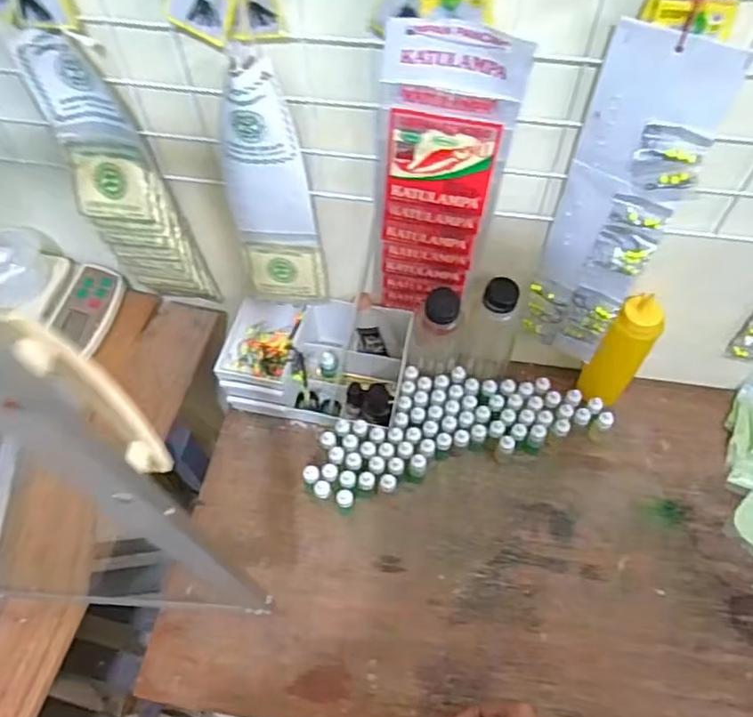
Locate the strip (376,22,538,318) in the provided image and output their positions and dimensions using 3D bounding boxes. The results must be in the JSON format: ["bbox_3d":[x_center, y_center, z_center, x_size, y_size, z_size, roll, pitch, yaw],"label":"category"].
[{"bbox_3d":[0.061,-0.156,0.612,0.123,0.354,0.024,6,58,5],"label":"strip"}]

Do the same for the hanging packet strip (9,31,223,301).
[{"bbox_3d":[-0.274,-0.180,0.665,0.093,0.331,0.053,8,59,6],"label":"hanging packet strip"}]

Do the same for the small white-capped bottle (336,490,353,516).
[{"bbox_3d":[-0.038,0.182,0.754,0.020,0.050,0.021,0,58,1],"label":"small white-capped bottle"}]

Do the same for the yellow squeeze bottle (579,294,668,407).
[{"bbox_3d":[0.303,-0.002,0.760,0.047,0.190,0.052,-27,61,-15],"label":"yellow squeeze bottle"}]

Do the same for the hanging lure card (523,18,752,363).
[{"bbox_3d":[0.223,-0.122,0.593,0.098,0.387,0.023,23,61,15],"label":"hanging lure card"}]

